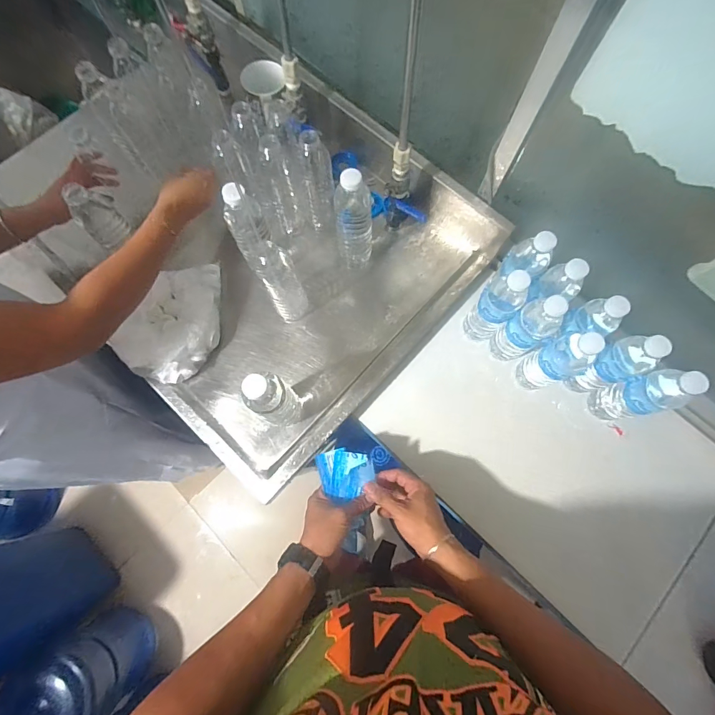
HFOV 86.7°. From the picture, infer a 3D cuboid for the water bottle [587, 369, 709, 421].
[{"bbox_3d":[0.459,0.063,0.618,0.052,0.211,0.059,-10,75,-4],"label":"water bottle"}]

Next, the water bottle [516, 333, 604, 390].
[{"bbox_3d":[0.334,0.004,0.631,0.070,0.198,0.064,-24,76,-8],"label":"water bottle"}]

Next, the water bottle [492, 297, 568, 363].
[{"bbox_3d":[0.286,-0.046,0.642,0.060,0.196,0.063,-30,77,-9],"label":"water bottle"}]

